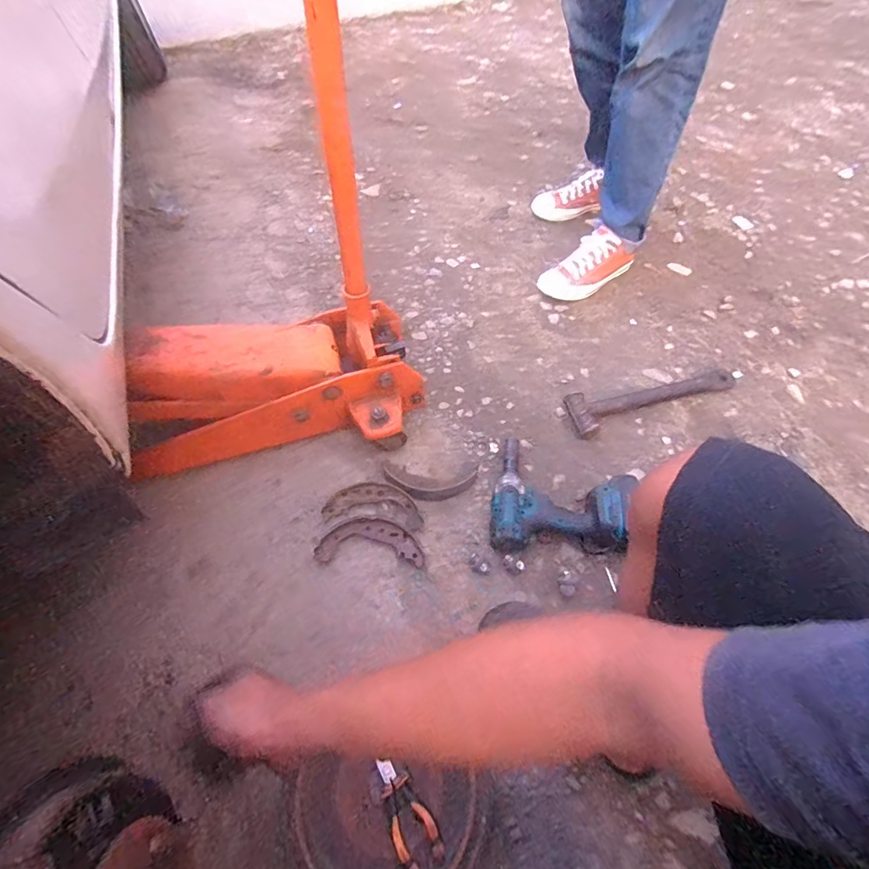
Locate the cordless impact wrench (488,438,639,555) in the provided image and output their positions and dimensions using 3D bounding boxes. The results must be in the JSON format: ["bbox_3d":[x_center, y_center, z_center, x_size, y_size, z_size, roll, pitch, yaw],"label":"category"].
[{"bbox_3d":[0.213,0.115,0.766,0.221,0.076,0.204,14,63,12],"label":"cordless impact wrench"}]

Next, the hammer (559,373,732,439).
[{"bbox_3d":[0.430,-0.068,0.888,0.346,0.033,0.094,-12,55,-3],"label":"hammer"}]

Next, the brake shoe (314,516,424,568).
[{"bbox_3d":[-0.105,0.177,0.757,0.174,0.027,0.071,2,61,5],"label":"brake shoe"}]

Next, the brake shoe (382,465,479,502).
[{"bbox_3d":[-0.008,0.083,0.807,0.169,0.028,0.062,0,61,4],"label":"brake shoe"}]

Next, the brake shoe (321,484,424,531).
[{"bbox_3d":[-0.104,0.123,0.792,0.168,0.027,0.068,5,61,7],"label":"brake shoe"}]

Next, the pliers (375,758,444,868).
[{"bbox_3d":[-0.039,0.465,0.562,0.050,0.014,0.118,-31,58,-16],"label":"pliers"}]

